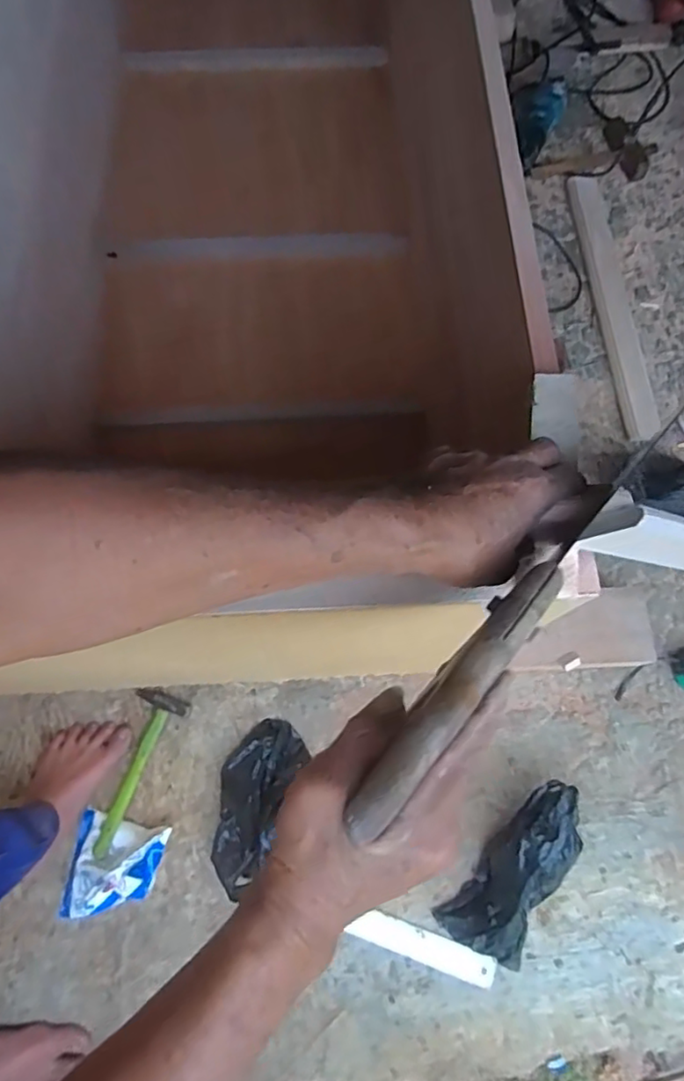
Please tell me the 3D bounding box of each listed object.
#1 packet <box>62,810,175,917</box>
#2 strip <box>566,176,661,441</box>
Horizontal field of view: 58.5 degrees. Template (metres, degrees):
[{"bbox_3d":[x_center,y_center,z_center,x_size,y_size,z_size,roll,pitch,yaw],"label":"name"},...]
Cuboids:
[{"bbox_3d":[-0.338,0.483,0.888,0.133,0.042,0.139,11,73,3],"label":"packet"},{"bbox_3d":[0.544,-0.482,1.228,0.072,0.016,0.603,-5,73,-2],"label":"strip"}]

